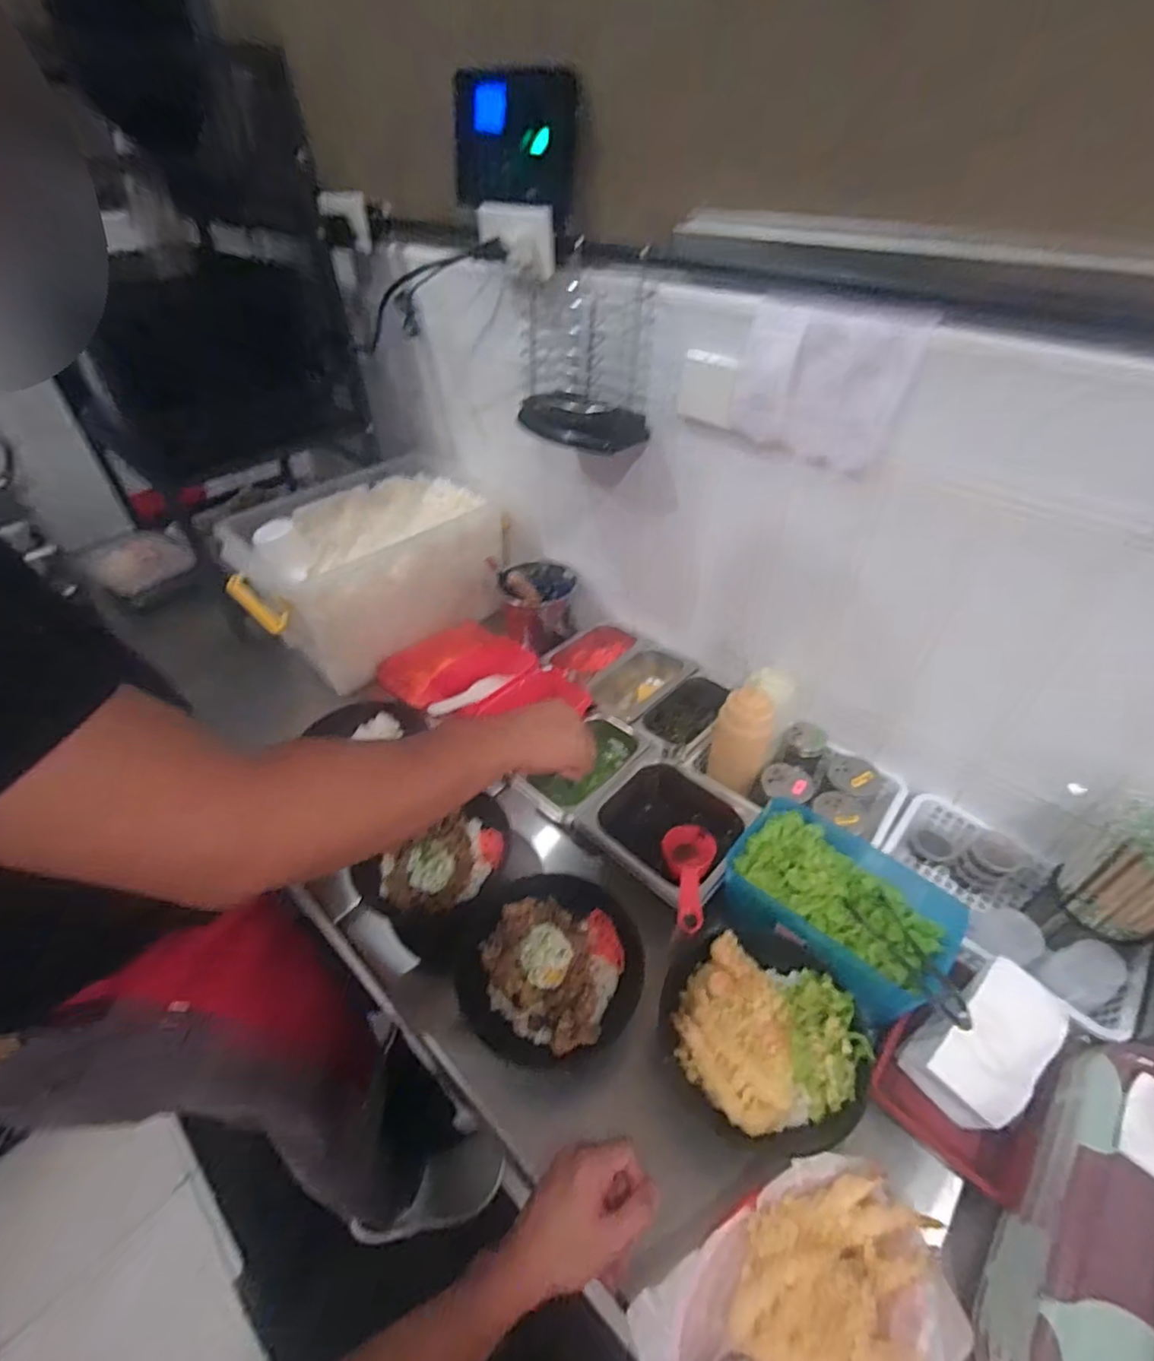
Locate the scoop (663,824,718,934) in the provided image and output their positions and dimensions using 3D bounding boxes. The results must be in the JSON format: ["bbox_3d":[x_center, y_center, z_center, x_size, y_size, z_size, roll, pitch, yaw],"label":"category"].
[{"bbox_3d":[0.128,0.223,0.674,0.061,0.031,0.159,9,20,10],"label":"scoop"}]

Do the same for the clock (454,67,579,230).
[{"bbox_3d":[-0.080,-0.635,0.691,0.175,0.132,0.022,24,43,15],"label":"clock"}]

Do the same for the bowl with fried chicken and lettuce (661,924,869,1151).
[{"bbox_3d":[0.170,0.326,0.550,0.177,0.049,0.176,-7,44,-7],"label":"bowl with fried chicken and lettuce"}]

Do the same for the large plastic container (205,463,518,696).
[{"bbox_3d":[-0.359,-0.200,1.035,0.326,0.197,0.421,29,51,27],"label":"large plastic container"}]

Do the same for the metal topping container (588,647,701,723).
[{"bbox_3d":[0.094,0.018,0.906,0.173,0.073,0.106,-34,53,-30],"label":"metal topping container"}]

